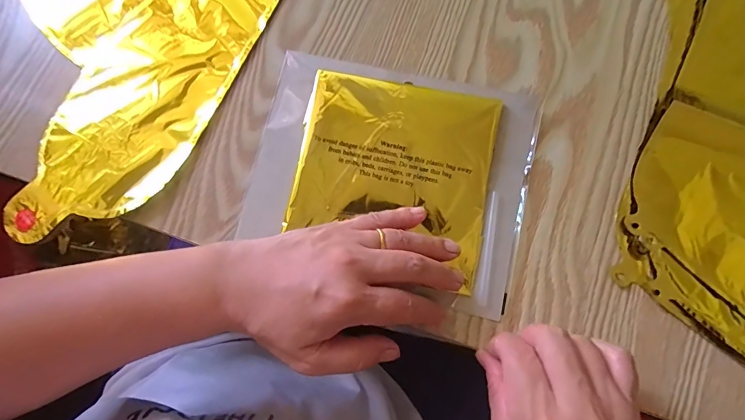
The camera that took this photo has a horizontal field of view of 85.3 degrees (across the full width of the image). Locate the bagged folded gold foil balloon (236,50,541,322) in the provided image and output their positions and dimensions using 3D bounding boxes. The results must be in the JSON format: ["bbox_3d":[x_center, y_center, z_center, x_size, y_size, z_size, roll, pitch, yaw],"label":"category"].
[{"bbox_3d":[0.014,-0.026,0.292,0.195,0.011,0.158,12,78,3],"label":"bagged folded gold foil balloon"}]

